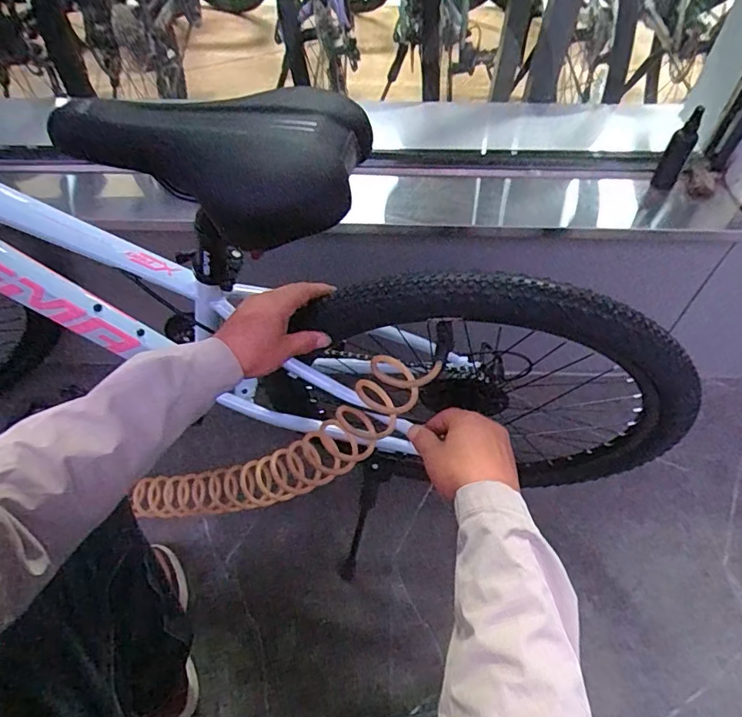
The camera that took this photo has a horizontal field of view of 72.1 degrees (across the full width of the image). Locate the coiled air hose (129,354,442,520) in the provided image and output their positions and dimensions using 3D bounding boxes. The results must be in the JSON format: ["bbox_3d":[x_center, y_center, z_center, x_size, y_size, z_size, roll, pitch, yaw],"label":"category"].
[{"bbox_3d":[-0.157,0.164,0.771,0.666,0.132,0.098,-27,46,33],"label":"coiled air hose"}]

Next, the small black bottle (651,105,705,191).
[{"bbox_3d":[0.515,-0.347,0.853,0.038,0.126,0.027,31,60,20],"label":"small black bottle"}]

